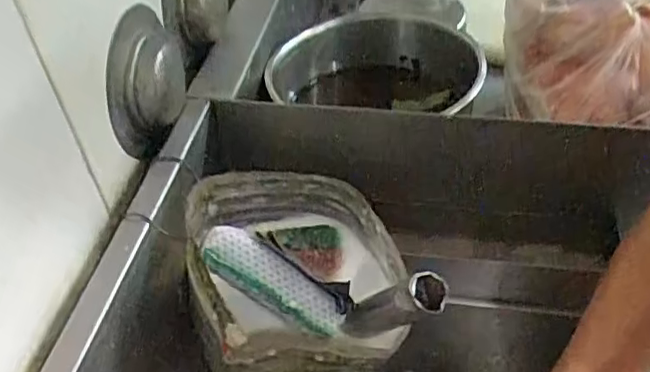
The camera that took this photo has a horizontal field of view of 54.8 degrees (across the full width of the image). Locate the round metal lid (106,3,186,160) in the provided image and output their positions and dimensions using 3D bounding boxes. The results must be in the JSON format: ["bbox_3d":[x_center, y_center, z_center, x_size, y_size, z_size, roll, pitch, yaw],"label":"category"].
[{"bbox_3d":[-0.122,-0.080,0.451,0.024,0.093,0.097,8,46,11],"label":"round metal lid"}]

